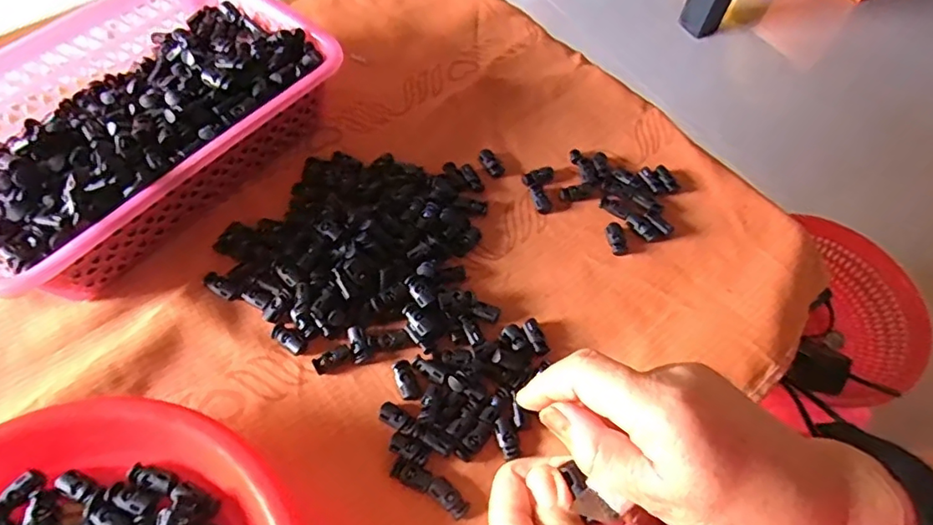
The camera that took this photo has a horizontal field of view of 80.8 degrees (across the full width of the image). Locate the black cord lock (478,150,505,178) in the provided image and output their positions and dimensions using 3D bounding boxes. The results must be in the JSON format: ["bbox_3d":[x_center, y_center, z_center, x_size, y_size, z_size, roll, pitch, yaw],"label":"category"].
[{"bbox_3d":[0.023,-0.091,0.490,0.015,0.007,0.033,-29,66,-17],"label":"black cord lock"}]

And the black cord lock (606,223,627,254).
[{"bbox_3d":[0.124,-0.020,0.450,0.014,0.008,0.030,-8,59,-9],"label":"black cord lock"}]

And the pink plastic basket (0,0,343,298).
[{"bbox_3d":[-0.282,-0.122,0.447,0.248,0.074,0.306,34,65,16],"label":"pink plastic basket"}]

